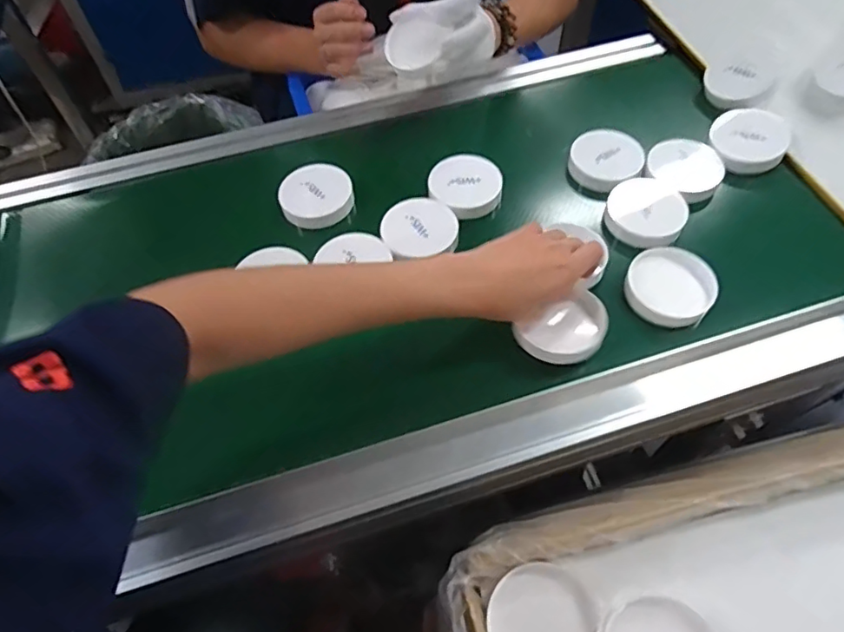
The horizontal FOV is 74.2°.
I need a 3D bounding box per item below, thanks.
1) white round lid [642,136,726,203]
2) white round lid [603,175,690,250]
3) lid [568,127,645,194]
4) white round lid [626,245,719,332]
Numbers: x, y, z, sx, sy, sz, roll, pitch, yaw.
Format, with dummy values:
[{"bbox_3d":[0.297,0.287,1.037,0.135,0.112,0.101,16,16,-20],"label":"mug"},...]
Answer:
[{"bbox_3d":[0.278,-0.159,0.592,0.077,0.020,0.077,-1,58,2],"label":"white round lid"},{"bbox_3d":[0.231,-0.107,0.575,0.077,0.023,0.074,-1,58,2],"label":"white round lid"},{"bbox_3d":[0.201,-0.172,0.612,0.073,0.020,0.076,-1,58,2],"label":"lid"},{"bbox_3d":[0.230,-0.028,0.517,0.076,0.022,0.072,-1,58,2],"label":"white round lid"}]

